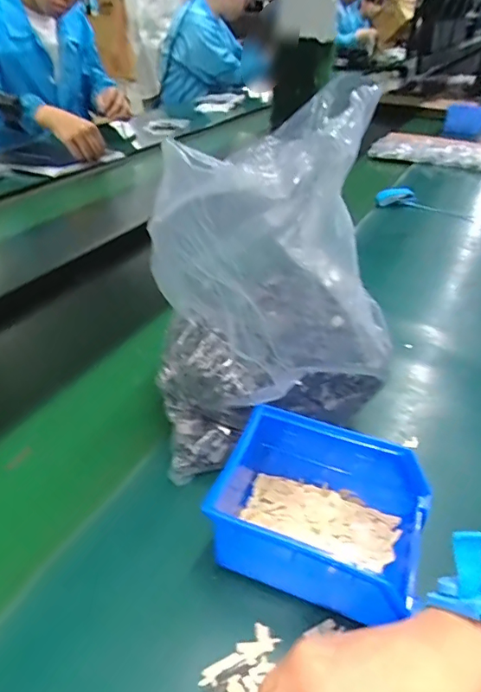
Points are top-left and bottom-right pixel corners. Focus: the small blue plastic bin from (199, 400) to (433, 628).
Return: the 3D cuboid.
[{"bbox_3d":[0.054,0.116,0.348,0.145,0.069,0.110,13,36,17],"label":"small blue plastic bin"}]

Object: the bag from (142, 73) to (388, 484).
[{"bbox_3d":[0.026,-0.051,0.411,0.188,0.263,0.150,-9,36,-16],"label":"bag"}]

